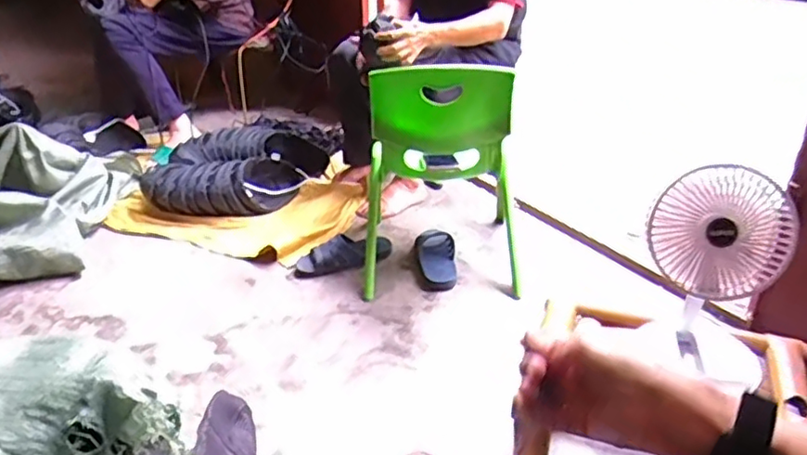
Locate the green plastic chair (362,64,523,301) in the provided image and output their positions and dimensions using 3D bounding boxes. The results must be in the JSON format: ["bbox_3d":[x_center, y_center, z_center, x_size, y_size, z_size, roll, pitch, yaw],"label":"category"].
[{"bbox_3d":[0.085,-0.146,1.444,0.362,0.509,0.322,-1,30,1],"label":"green plastic chair"}]

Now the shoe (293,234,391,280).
[{"bbox_3d":[-0.148,0.068,1.531,0.243,0.071,0.068,-5,30,-6],"label":"shoe"}]

